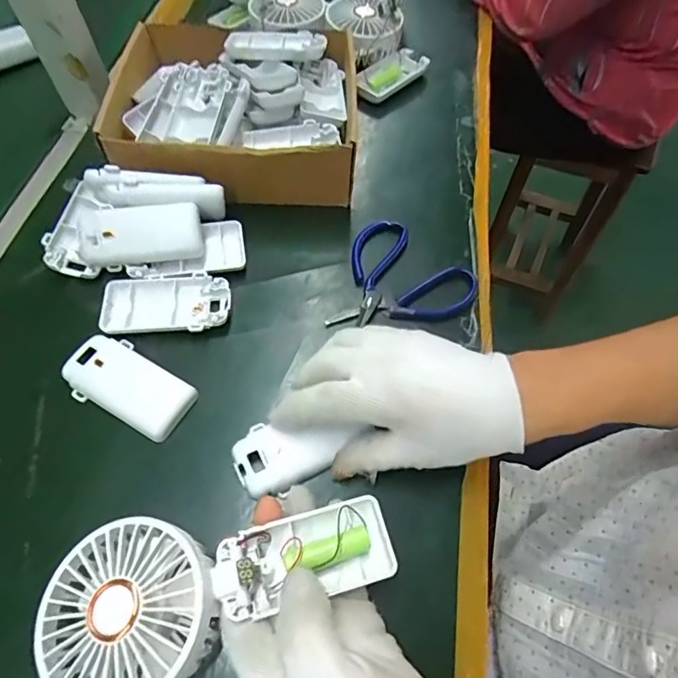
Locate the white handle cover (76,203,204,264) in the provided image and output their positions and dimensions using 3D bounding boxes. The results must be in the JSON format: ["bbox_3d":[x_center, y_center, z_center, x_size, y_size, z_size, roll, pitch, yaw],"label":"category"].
[{"bbox_3d":[-0.159,-0.085,0.389,0.092,0.016,0.044,-5,102,-8],"label":"white handle cover"}]

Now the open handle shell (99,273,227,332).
[{"bbox_3d":[-0.134,-0.026,0.380,0.095,0.016,0.049,-2,60,-4],"label":"open handle shell"}]

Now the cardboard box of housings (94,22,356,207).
[{"bbox_3d":[-0.095,-0.216,0.462,0.217,0.072,0.191,-3,59,0],"label":"cardboard box of housings"}]

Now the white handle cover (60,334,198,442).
[{"bbox_3d":[-0.151,0.033,0.346,0.088,0.017,0.048,30,63,14],"label":"white handle cover"}]

